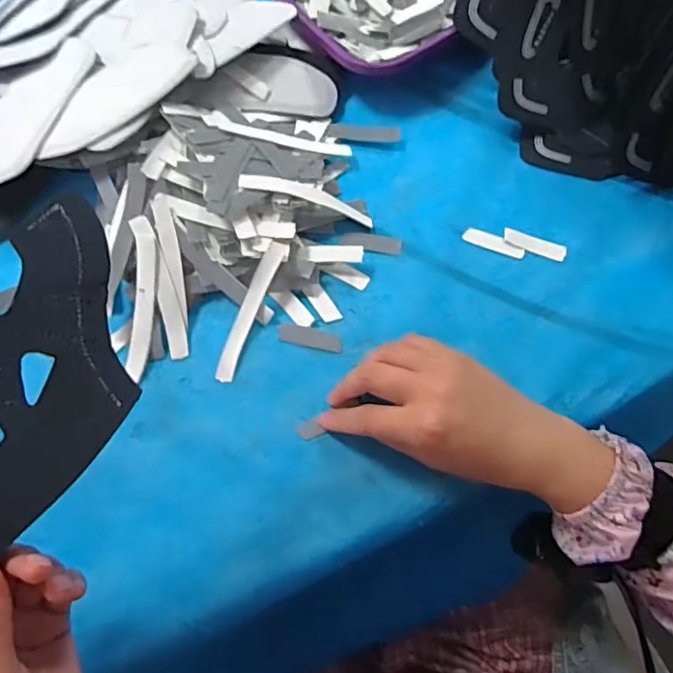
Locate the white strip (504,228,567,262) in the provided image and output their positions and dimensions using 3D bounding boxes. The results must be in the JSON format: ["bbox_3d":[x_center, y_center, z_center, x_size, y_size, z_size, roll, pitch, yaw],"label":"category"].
[{"bbox_3d":[0.156,-0.072,0.434,0.049,0.006,0.014,24,75,8],"label":"white strip"}]

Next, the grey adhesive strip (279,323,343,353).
[{"bbox_3d":[-0.018,0.001,0.398,0.046,0.004,0.014,13,74,4],"label":"grey adhesive strip"}]

